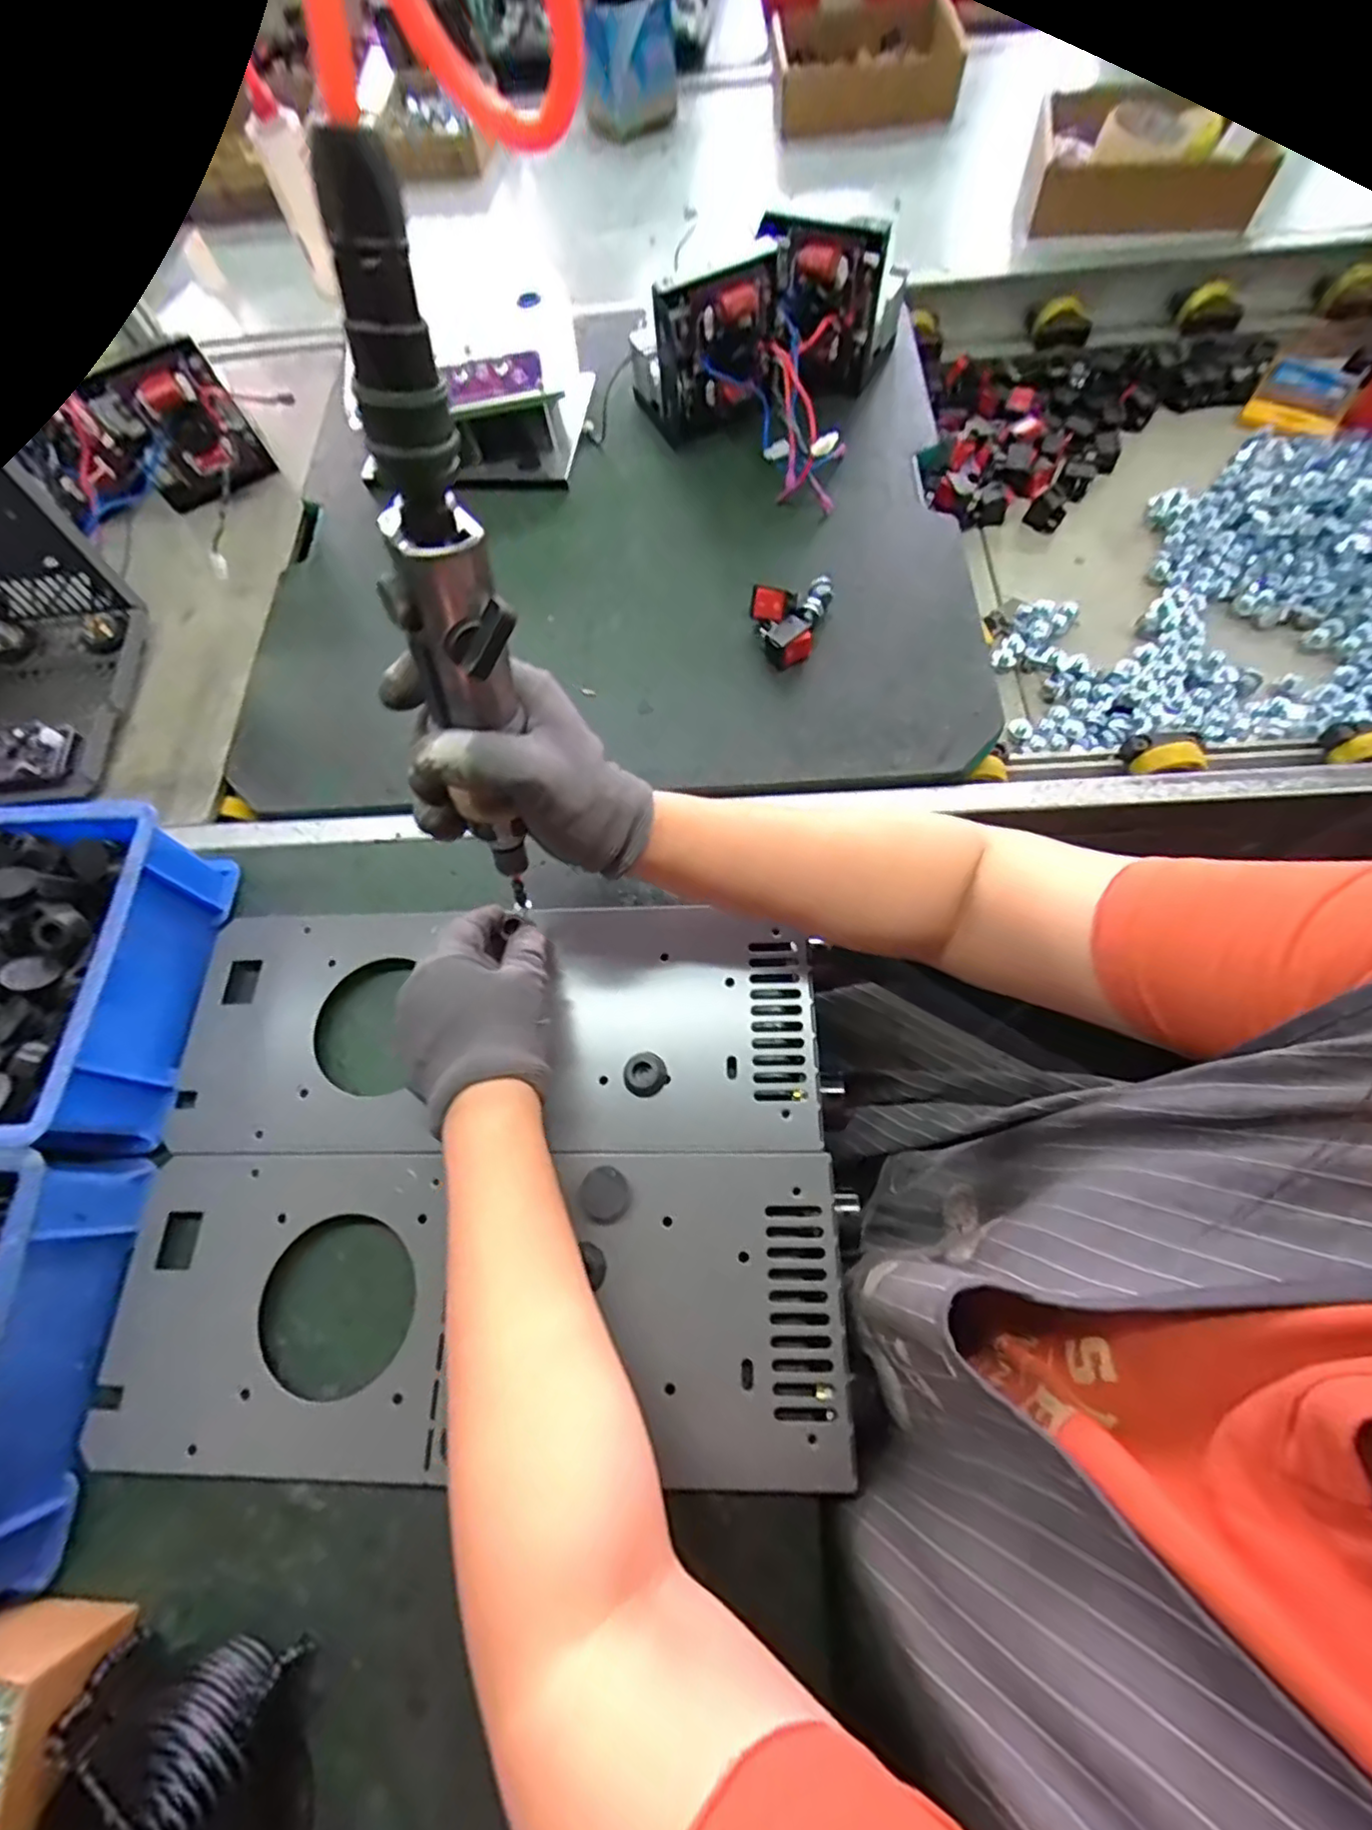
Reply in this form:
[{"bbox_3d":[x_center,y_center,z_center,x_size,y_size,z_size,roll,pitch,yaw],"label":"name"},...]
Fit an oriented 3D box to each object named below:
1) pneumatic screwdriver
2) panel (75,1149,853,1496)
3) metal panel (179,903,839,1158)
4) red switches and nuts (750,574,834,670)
[{"bbox_3d":[-0.083,-0.098,0.260,0.039,0.268,0.028,21,54,13],"label":"pneumatic screwdriver"},{"bbox_3d":[-0.113,0.206,0.353,0.385,0.028,0.146,-1,66,3],"label":"panel"},{"bbox_3d":[-0.116,0.067,0.406,0.385,0.013,0.145,0,66,5],"label":"metal panel"},{"bbox_3d":[0.078,-0.234,0.511,0.055,0.033,0.082,16,70,11],"label":"red switches and nuts"}]

